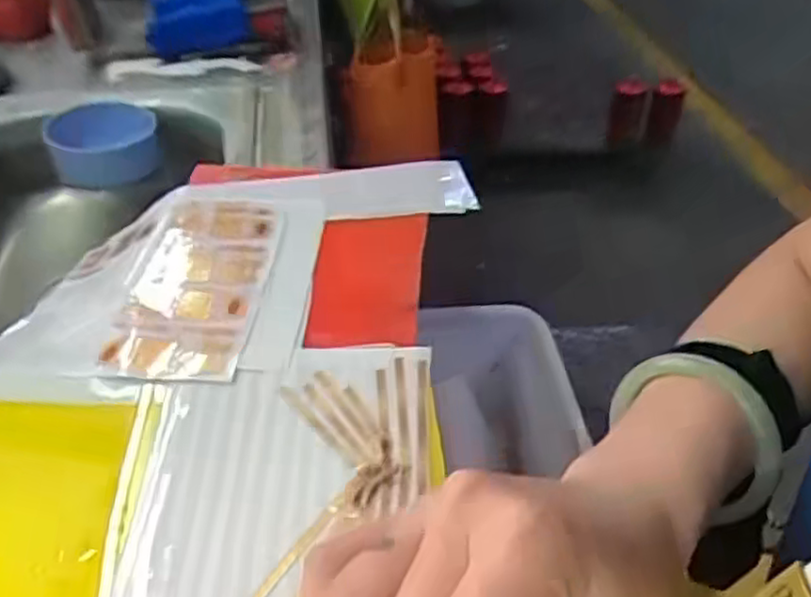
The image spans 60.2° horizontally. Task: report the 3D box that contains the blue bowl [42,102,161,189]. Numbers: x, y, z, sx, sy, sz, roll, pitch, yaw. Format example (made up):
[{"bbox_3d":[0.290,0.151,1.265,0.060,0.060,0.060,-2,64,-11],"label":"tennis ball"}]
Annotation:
[{"bbox_3d":[-0.329,-0.172,0.774,0.108,0.055,0.099,-9,42,-12],"label":"blue bowl"}]

